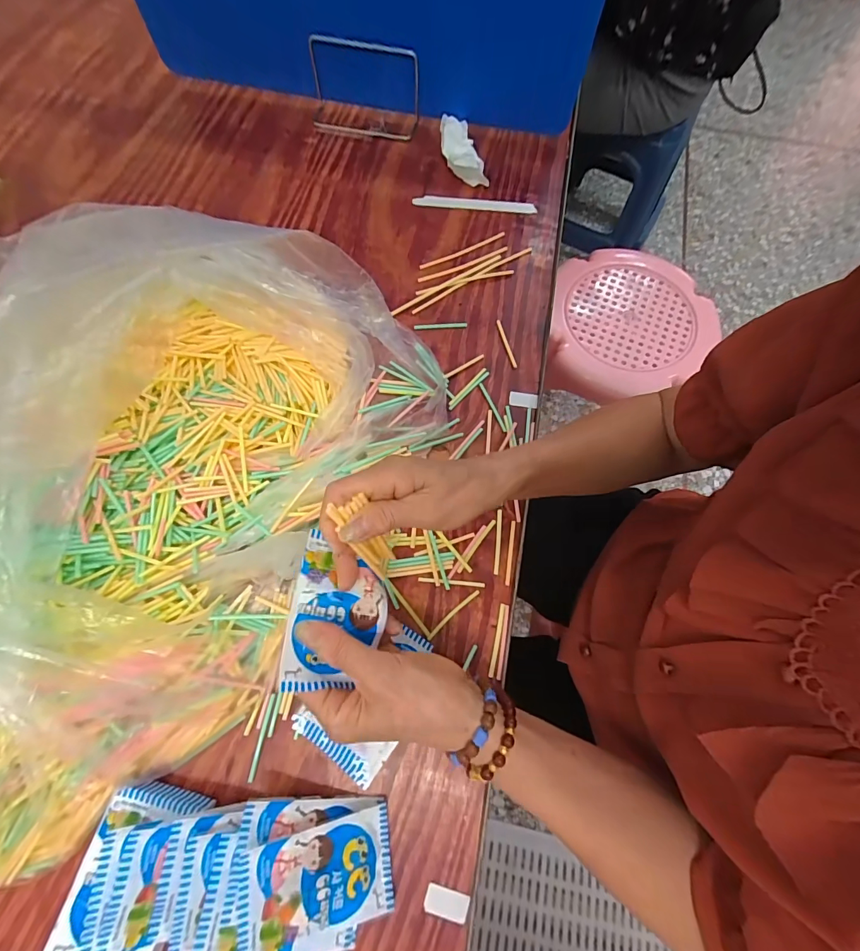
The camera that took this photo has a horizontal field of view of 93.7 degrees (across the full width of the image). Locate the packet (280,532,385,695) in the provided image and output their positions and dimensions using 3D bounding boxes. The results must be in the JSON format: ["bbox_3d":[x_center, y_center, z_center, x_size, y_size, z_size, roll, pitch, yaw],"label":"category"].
[{"bbox_3d":[-0.061,0.092,0.275,0.063,0.016,0.095,13,69,-17],"label":"packet"}]

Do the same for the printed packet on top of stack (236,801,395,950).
[{"bbox_3d":[-0.078,0.287,0.287,0.104,0.008,0.064,2,68,-26],"label":"printed packet on top of stack"}]

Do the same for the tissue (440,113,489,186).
[{"bbox_3d":[0.042,-0.445,0.557,0.045,0.030,0.112,-15,72,-7],"label":"tissue"}]

